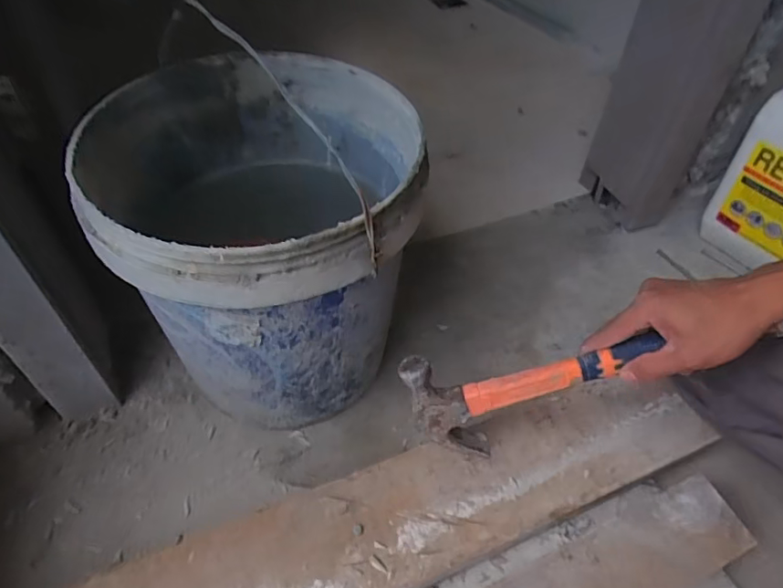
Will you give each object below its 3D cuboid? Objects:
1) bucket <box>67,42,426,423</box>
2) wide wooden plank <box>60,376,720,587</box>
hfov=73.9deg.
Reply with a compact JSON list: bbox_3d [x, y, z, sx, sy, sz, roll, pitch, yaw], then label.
[{"bbox_3d":[-0.119,-0.040,0.548,0.287,0.292,0.287,1,47,-1],"label":"bucket"},{"bbox_3d":[-0.030,0.226,0.488,0.770,0.022,0.123,-17,48,-17],"label":"wide wooden plank"}]

